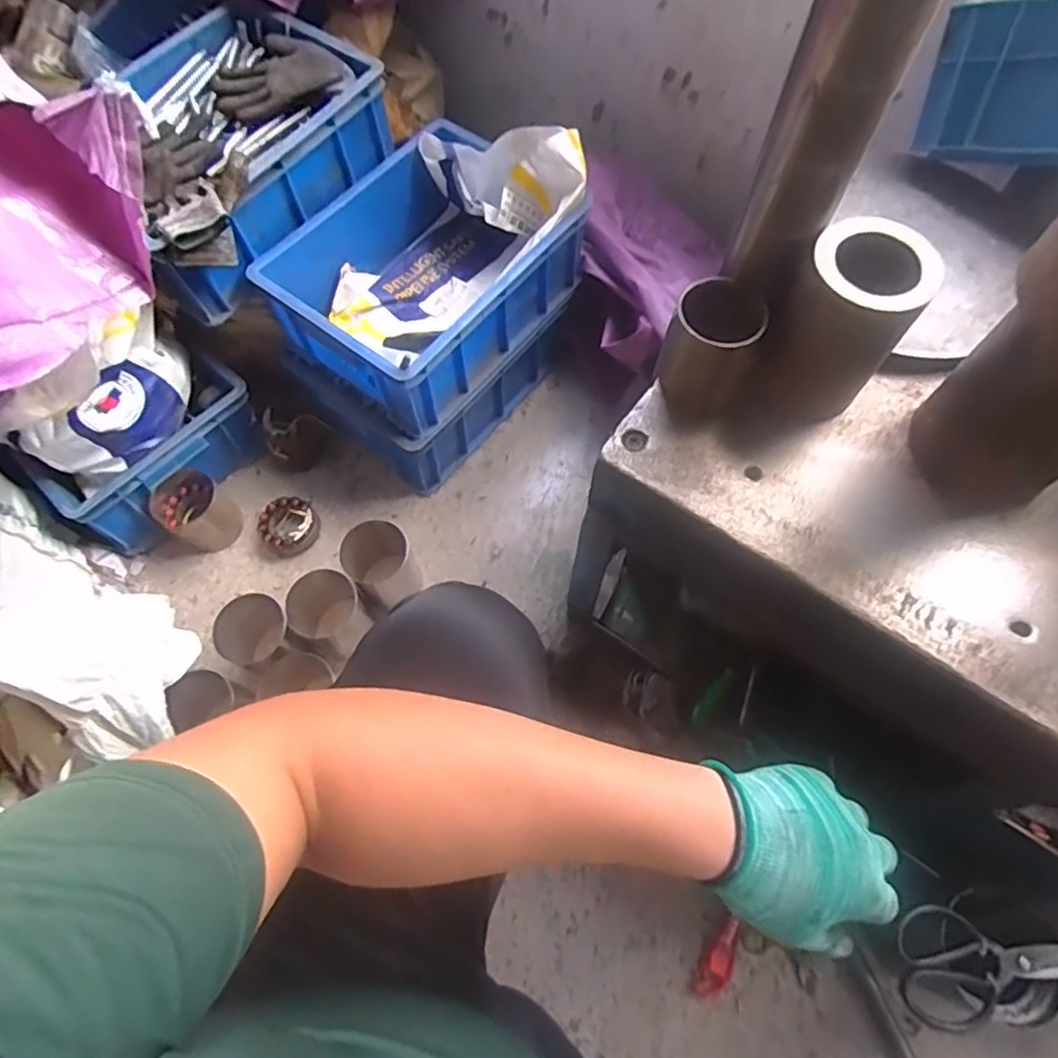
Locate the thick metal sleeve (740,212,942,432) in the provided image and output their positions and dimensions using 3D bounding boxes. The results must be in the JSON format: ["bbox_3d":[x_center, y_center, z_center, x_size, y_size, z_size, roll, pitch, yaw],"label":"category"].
[{"bbox_3d":[0.240,-0.151,0.509,0.087,0.144,0.097,31,69,13],"label":"thick metal sleeve"}]

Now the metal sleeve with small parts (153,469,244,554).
[{"bbox_3d":[-0.510,-0.024,0.989,0.089,0.092,0.095,0,66,0],"label":"metal sleeve with small parts"}]

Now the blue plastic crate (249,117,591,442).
[{"bbox_3d":[-0.145,-0.372,0.941,0.298,0.154,0.390,36,70,15],"label":"blue plastic crate"}]

